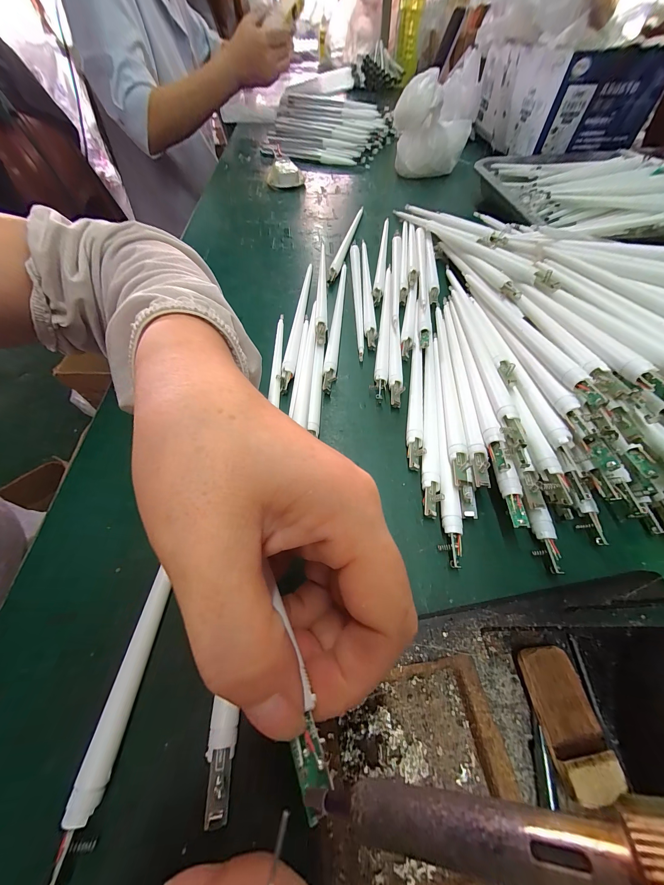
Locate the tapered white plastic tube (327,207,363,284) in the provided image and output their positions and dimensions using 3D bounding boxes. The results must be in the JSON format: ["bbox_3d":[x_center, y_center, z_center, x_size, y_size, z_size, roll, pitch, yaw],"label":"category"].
[{"bbox_3d":[0.020,-0.259,0.363,0.010,0.014,0.198,11,60,8],"label":"tapered white plastic tube"}]

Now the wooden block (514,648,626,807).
[{"bbox_3d":[0.098,0.113,0.118,0.025,0.011,0.045,-5,59,-2],"label":"wooden block"}]

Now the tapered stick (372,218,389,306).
[{"bbox_3d":[0.061,-0.226,0.341,0.011,0.008,0.195,7,59,5],"label":"tapered stick"}]

